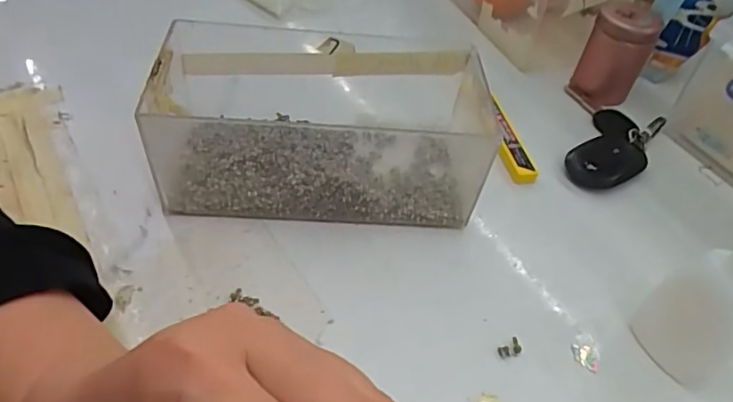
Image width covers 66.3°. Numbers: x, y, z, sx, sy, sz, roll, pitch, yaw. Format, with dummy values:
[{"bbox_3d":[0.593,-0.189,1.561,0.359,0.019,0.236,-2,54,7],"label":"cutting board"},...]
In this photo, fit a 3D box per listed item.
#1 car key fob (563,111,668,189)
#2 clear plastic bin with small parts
[{"bbox_3d":[0.172,-0.038,0.389,0.044,0.010,0.091,29,50,19],"label":"car key fob"},{"bbox_3d":[-0.018,-0.048,0.333,0.192,0.066,0.108,2,47,-4],"label":"clear plastic bin with small parts"}]

